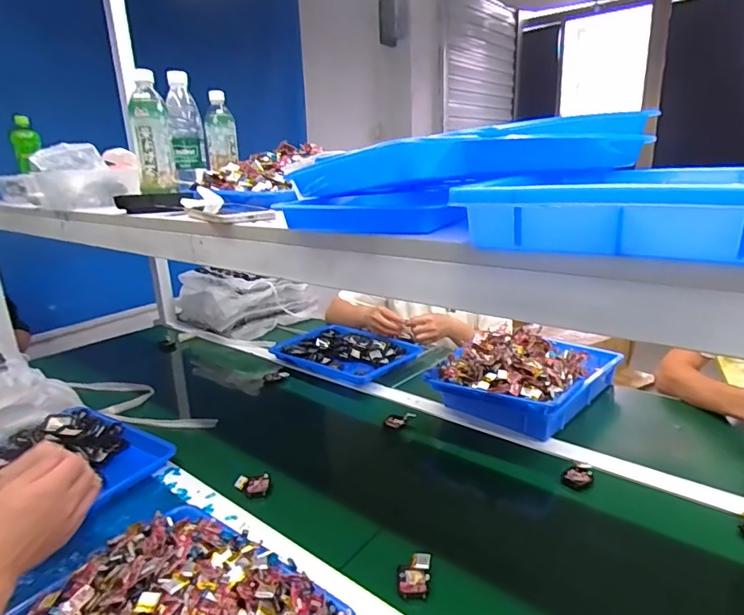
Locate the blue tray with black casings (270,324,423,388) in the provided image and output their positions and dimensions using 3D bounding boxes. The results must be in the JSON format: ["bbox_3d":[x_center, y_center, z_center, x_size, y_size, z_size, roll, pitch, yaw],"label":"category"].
[{"bbox_3d":[-0.067,0.114,1.243,0.339,0.045,0.244,11,22,39],"label":"blue tray with black casings"}]

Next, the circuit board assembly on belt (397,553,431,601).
[{"bbox_3d":[0.051,0.321,0.582,0.037,0.009,0.054,5,32,8],"label":"circuit board assembly on belt"}]

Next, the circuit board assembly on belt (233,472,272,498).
[{"bbox_3d":[-0.189,0.283,0.770,0.056,0.017,0.039,-7,17,-12],"label":"circuit board assembly on belt"}]

